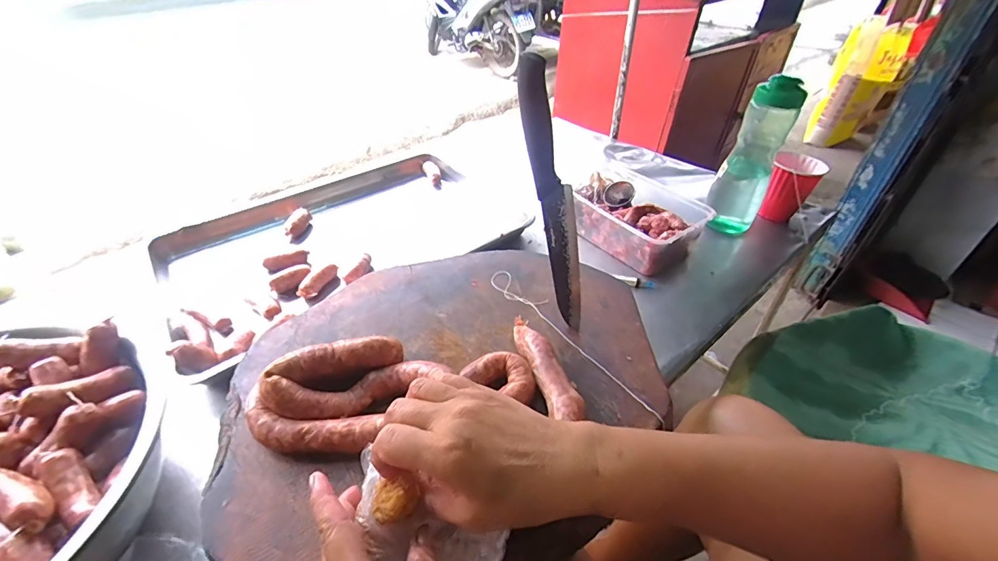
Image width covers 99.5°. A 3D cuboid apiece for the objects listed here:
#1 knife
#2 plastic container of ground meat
[{"bbox_3d":[0.057,-0.071,0.419,0.016,0.272,0.042,-30,28,-31],"label":"knife"},{"bbox_3d":[0.235,-0.108,0.748,0.158,0.081,0.223,-27,47,-29],"label":"plastic container of ground meat"}]

